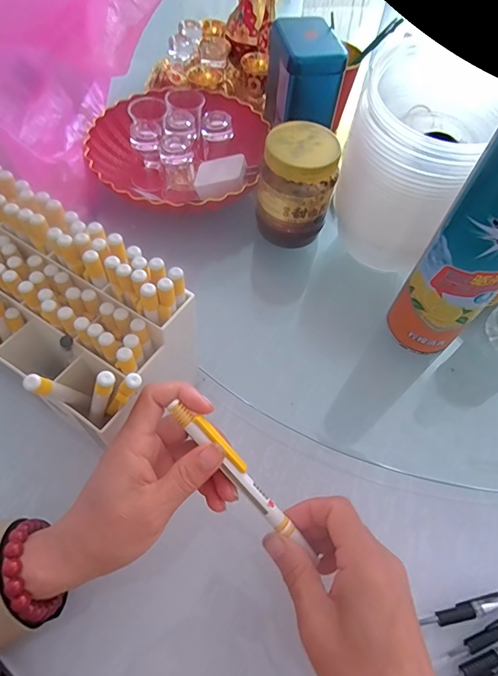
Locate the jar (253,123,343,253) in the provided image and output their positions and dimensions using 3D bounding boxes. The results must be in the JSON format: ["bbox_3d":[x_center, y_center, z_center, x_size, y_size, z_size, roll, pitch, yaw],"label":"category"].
[{"bbox_3d":[0.048,-0.150,0.419,0.070,0.098,0.067,13,59,3],"label":"jar"}]

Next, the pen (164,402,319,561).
[{"bbox_3d":[-0.001,0.091,0.261,0.012,0.014,0.129,-42,93,-26],"label":"pen"}]

